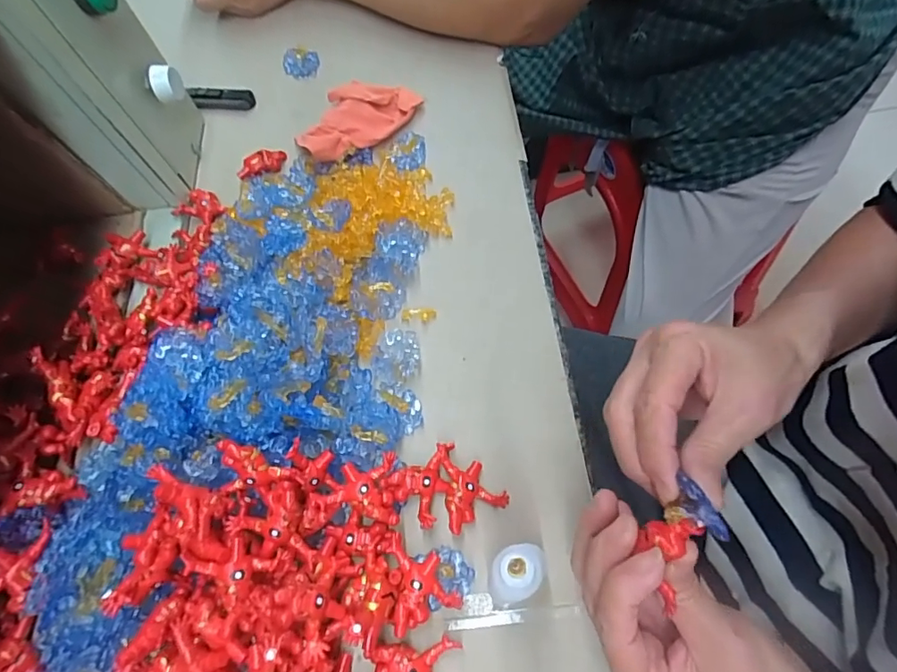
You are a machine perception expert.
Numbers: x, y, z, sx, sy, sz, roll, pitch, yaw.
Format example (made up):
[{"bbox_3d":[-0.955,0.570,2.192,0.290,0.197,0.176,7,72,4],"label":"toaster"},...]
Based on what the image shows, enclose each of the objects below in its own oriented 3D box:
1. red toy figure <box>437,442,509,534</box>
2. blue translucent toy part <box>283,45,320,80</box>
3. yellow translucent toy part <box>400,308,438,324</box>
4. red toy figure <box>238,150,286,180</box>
[{"bbox_3d":[0.008,0.087,0.309,0.037,0.017,0.048,-28,66,-8],"label":"red toy figure"},{"bbox_3d":[-0.138,-0.257,0.483,0.033,0.009,0.033,-2,65,4],"label":"blue translucent toy part"},{"bbox_3d":[-0.021,-0.015,0.361,0.024,0.005,0.011,2,65,6],"label":"yellow translucent toy part"},{"bbox_3d":[-0.156,-0.144,0.430,0.042,0.012,0.017,-28,66,-8],"label":"red toy figure"}]

